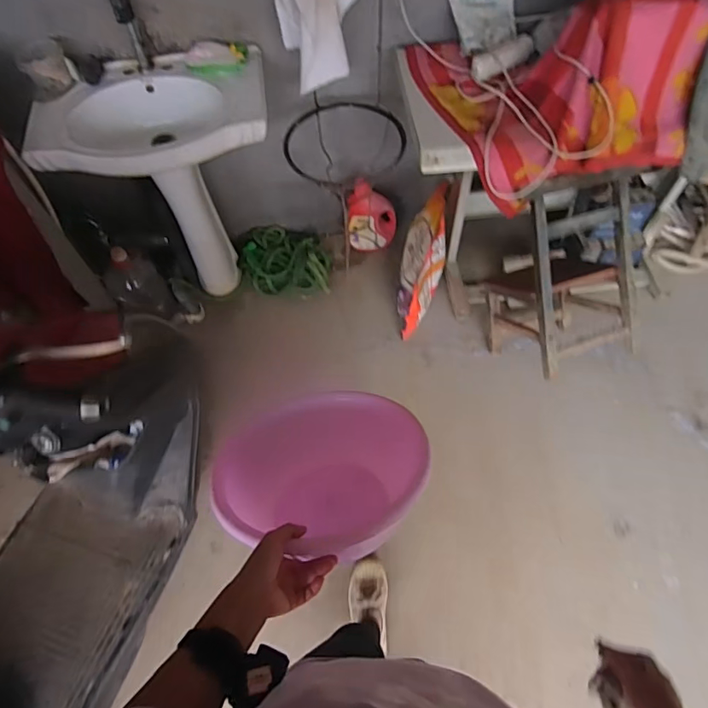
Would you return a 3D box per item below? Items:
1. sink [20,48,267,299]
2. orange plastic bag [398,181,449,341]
[{"bbox_3d":[-0.519,-0.484,1.550,0.612,0.714,0.387,-16,61,-8],"label":"sink"},{"bbox_3d":[0.233,-0.317,1.685,0.156,0.521,0.250,14,28,9],"label":"orange plastic bag"}]

